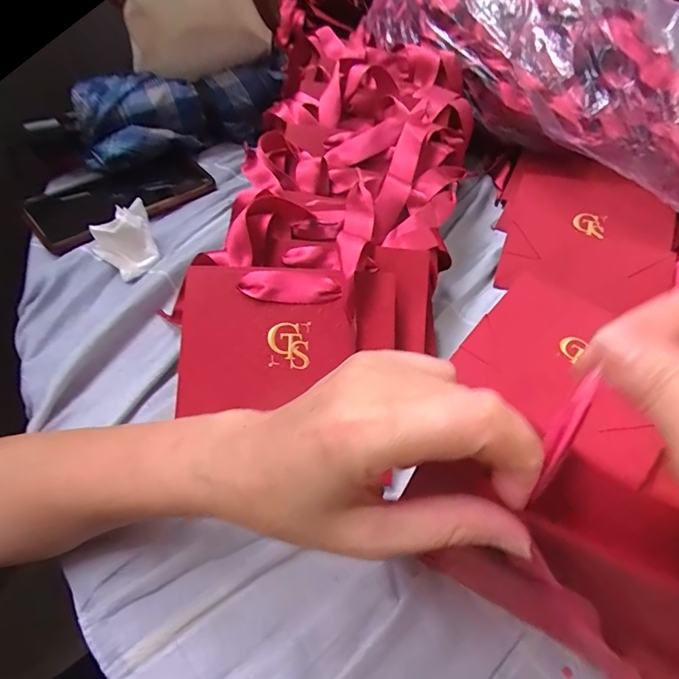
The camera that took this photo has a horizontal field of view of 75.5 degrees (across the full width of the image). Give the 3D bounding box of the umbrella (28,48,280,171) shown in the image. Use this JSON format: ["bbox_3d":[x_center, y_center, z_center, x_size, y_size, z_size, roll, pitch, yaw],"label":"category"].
[{"bbox_3d":[-0.175,-0.240,0.467,0.259,0.059,0.081,-24,60,-20],"label":"umbrella"}]

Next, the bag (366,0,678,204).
[{"bbox_3d":[0.186,-0.292,0.426,0.439,0.140,0.156,38,60,20],"label":"bag"}]

